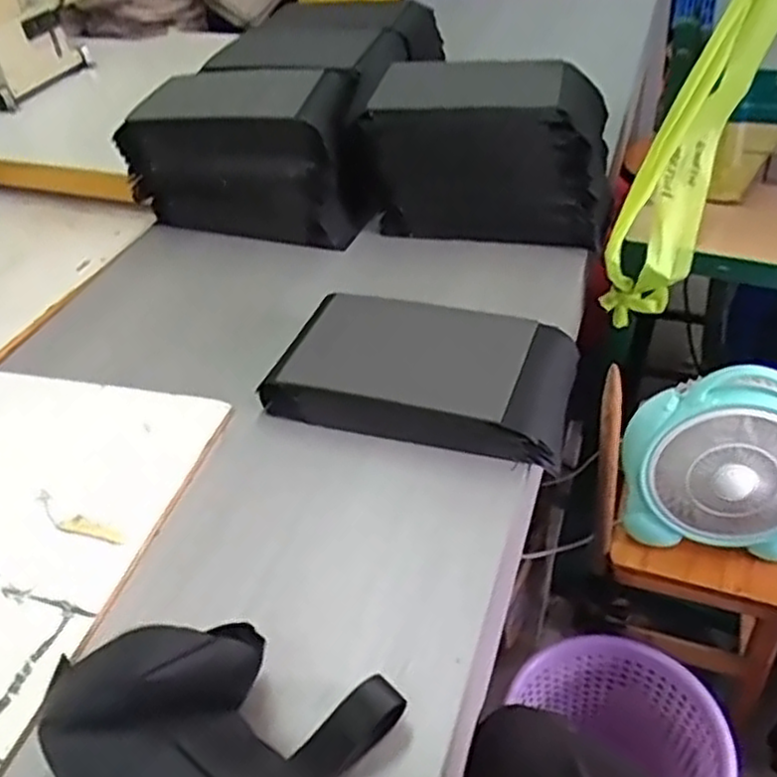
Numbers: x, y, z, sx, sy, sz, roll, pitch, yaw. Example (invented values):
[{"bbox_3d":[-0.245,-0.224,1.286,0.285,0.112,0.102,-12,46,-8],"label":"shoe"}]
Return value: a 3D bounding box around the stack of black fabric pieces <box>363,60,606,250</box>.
[{"bbox_3d":[0.124,-0.296,0.961,0.297,0.174,0.159,8,41,14],"label":"stack of black fabric pieces"}]

